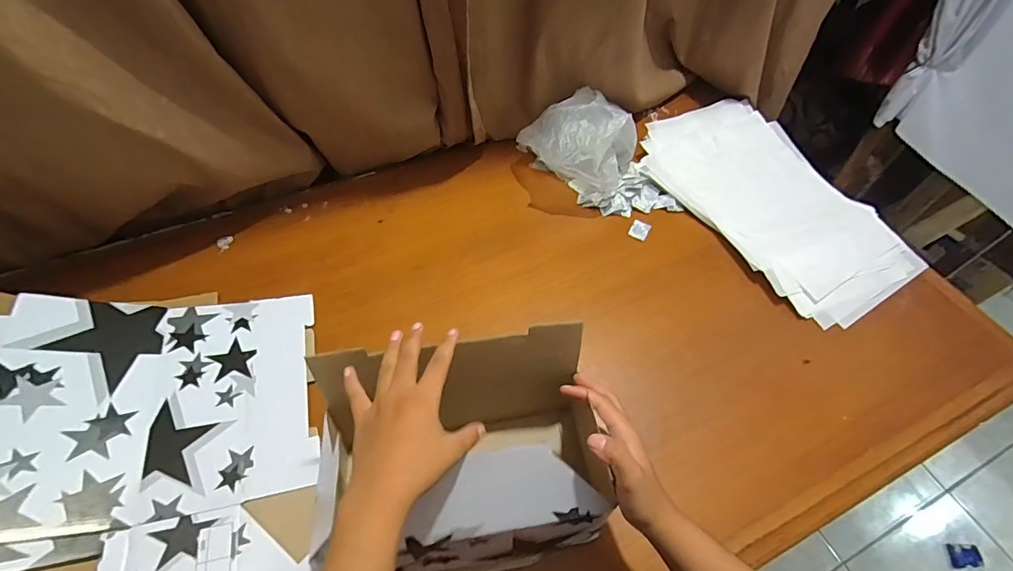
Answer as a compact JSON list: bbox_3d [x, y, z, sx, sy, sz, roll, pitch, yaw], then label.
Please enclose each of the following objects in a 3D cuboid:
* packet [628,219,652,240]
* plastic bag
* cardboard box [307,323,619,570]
[{"bbox_3d":[0.225,-0.095,0.773,0.031,0.004,0.040,27,61,16],"label":"packet"},{"bbox_3d":[0.138,-0.250,0.799,0.208,0.132,0.181,-39,64,-23],"label":"plastic bag"},{"bbox_3d":[-0.034,0.174,0.479,0.244,0.168,0.187,-8,58,-6],"label":"cardboard box"}]

